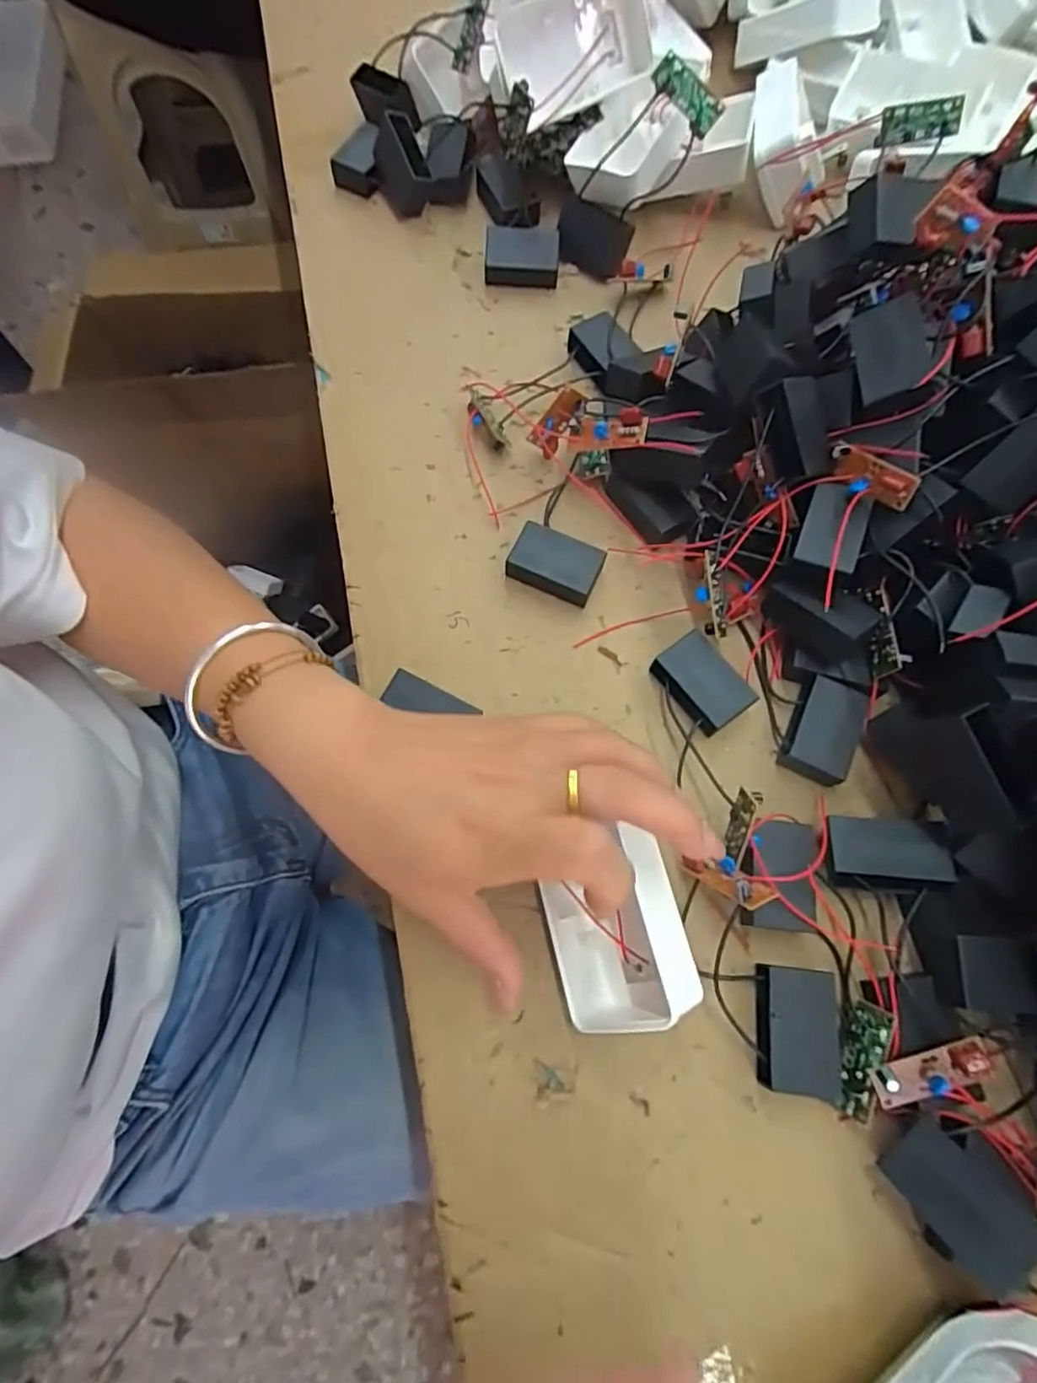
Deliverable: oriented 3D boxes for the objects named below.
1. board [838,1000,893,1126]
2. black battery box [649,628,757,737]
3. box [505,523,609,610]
[{"bbox_3d":[0.144,0.156,0.260,0.018,0.006,0.046,6,75,50],"label":"board"},{"bbox_3d":[0.093,-0.003,0.317,0.031,0.016,0.047,-34,74,-10],"label":"black battery box"},{"bbox_3d":[0.021,-0.069,0.337,0.047,0.019,0.028,22,73,8],"label":"box"}]

